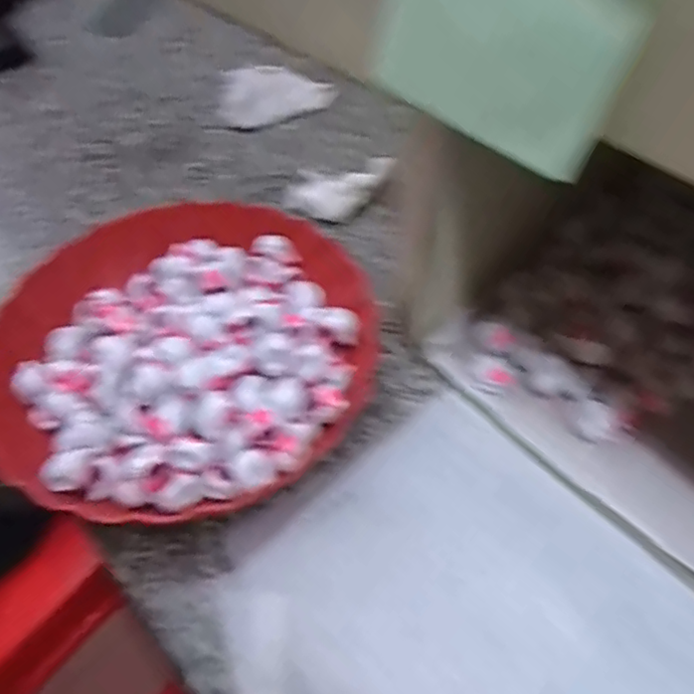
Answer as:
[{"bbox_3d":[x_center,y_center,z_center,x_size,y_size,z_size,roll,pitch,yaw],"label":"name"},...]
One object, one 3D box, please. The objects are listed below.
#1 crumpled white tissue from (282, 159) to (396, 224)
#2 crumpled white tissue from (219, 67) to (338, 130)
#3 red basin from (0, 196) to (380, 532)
[{"bbox_3d":[-0.008,-0.128,0.518,0.087,0.037,0.041,2,53,3],"label":"crumpled white tissue"},{"bbox_3d":[-0.074,-0.263,0.631,0.116,0.021,0.071,-17,55,-11],"label":"crumpled white tissue"},{"bbox_3d":[-0.109,-0.009,0.409,0.245,0.068,0.243,-1,53,1],"label":"red basin"}]

